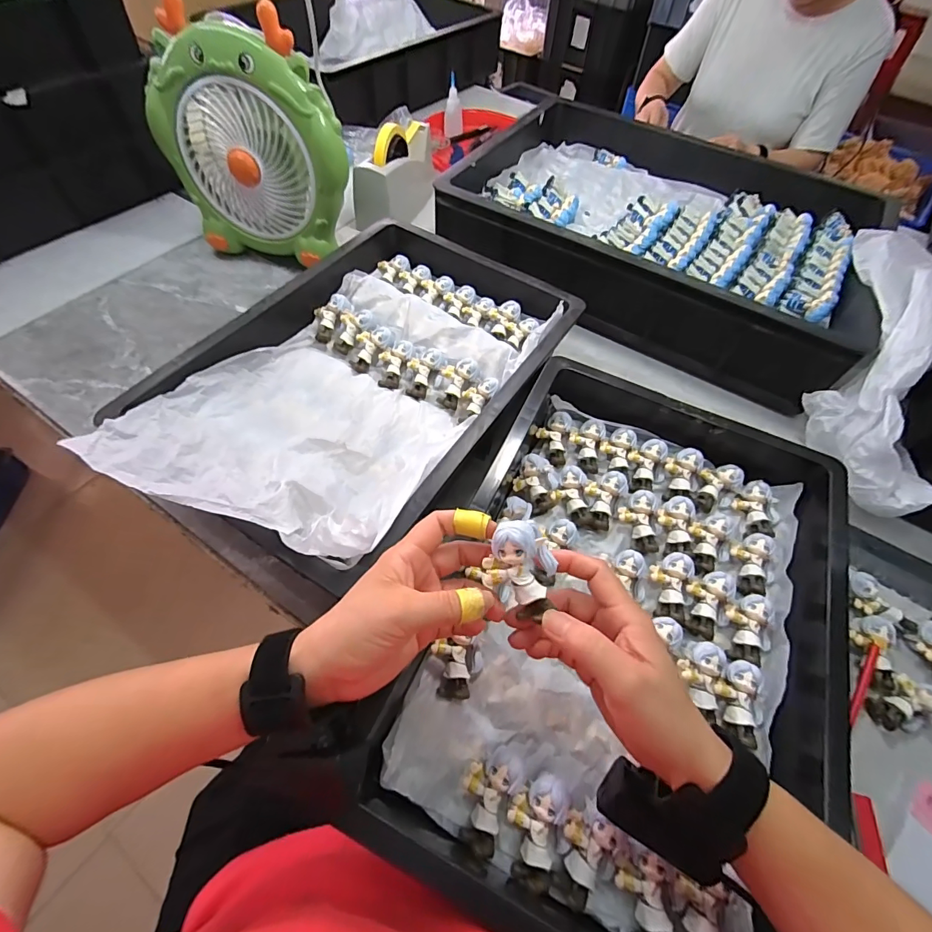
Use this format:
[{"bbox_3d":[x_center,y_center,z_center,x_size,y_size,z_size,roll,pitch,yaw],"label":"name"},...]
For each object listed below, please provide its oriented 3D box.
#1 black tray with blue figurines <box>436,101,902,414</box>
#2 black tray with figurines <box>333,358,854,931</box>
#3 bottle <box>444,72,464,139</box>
[{"bbox_3d":[0.295,-0.367,0.684,0.580,0.134,0.402,30,61,14],"label":"black tray with blue figurines"},{"bbox_3d":[0.142,0.115,0.380,0.309,0.066,0.468,24,59,11],"label":"black tray with figurines"},{"bbox_3d":[-0.026,-0.766,0.935,0.041,0.104,0.032,-2,37,-5],"label":"bottle"}]

